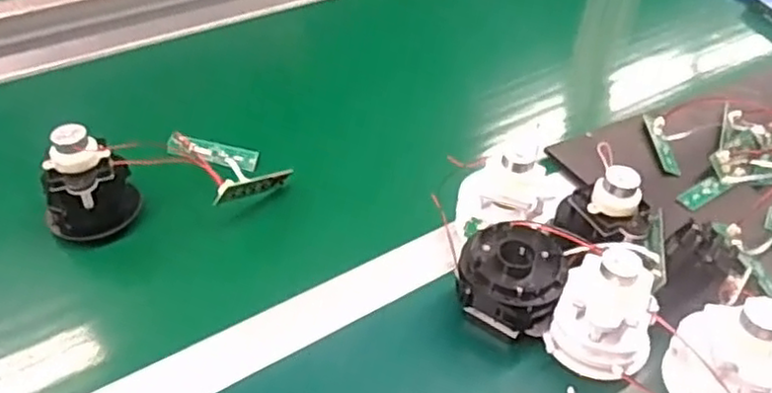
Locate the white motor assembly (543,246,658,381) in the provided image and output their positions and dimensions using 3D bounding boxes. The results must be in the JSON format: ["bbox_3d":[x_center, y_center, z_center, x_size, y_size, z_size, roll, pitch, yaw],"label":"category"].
[{"bbox_3d":[0.143,0.075,0.442,0.064,0.083,0.059,24,46,20],"label":"white motor assembly"}]

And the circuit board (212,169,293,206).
[{"bbox_3d":[-0.103,-0.008,0.539,0.006,0.014,0.084,28,26,24],"label":"circuit board"}]

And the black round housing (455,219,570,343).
[{"bbox_3d":[0.085,0.059,0.473,0.067,0.061,0.059,19,45,15],"label":"black round housing"}]

